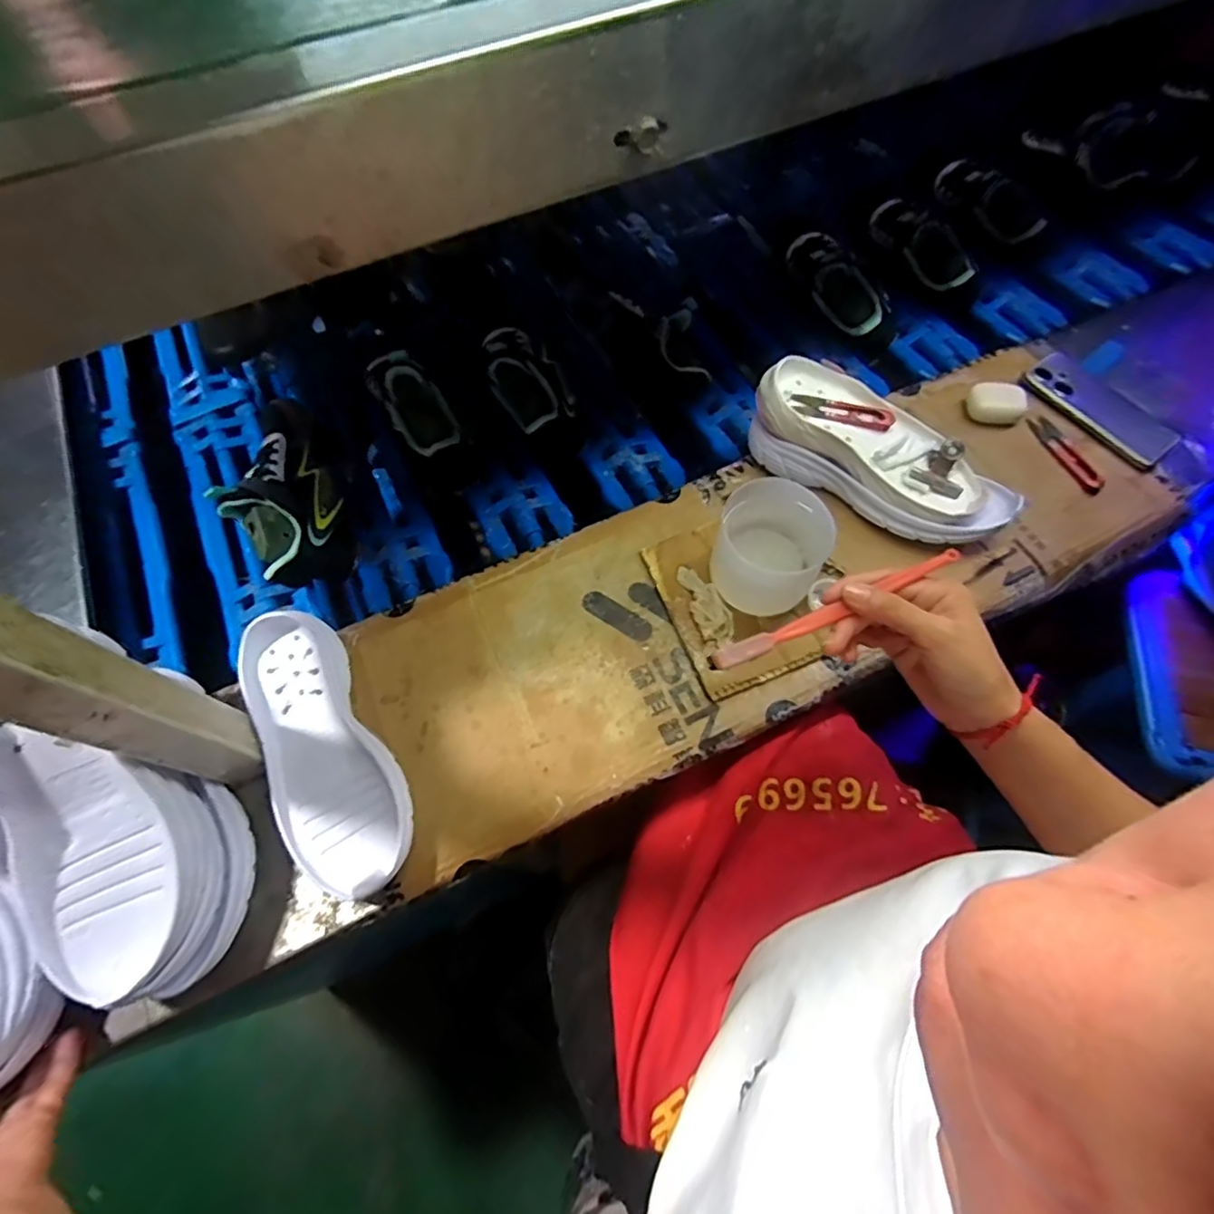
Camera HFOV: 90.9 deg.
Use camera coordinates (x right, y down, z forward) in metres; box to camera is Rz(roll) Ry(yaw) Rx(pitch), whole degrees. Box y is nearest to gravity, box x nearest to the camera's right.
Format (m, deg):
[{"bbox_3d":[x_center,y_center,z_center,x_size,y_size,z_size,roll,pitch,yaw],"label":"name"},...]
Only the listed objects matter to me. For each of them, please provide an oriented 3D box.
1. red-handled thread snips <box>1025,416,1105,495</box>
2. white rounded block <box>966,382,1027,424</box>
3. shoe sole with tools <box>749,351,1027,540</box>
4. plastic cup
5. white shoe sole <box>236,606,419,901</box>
[{"bbox_3d":[0.485,-0.161,0.631,0.029,0.008,0.100,-20,67,-8],"label":"red-handled thread snips"},{"bbox_3d":[0.426,-0.223,0.653,0.056,0.026,0.042,20,67,9],"label":"white rounded block"},{"bbox_3d":[0.263,-0.143,0.584,0.251,0.080,0.102,36,71,16],"label":"shoe sole with tools"},{"bbox_3d":[0.142,-0.049,0.531,0.089,0.092,0.092,0,65,0],"label":"plastic cup"},{"bbox_3d":[-0.240,0.119,0.497,0.095,0.041,0.245,-31,69,-13],"label":"white shoe sole"}]

